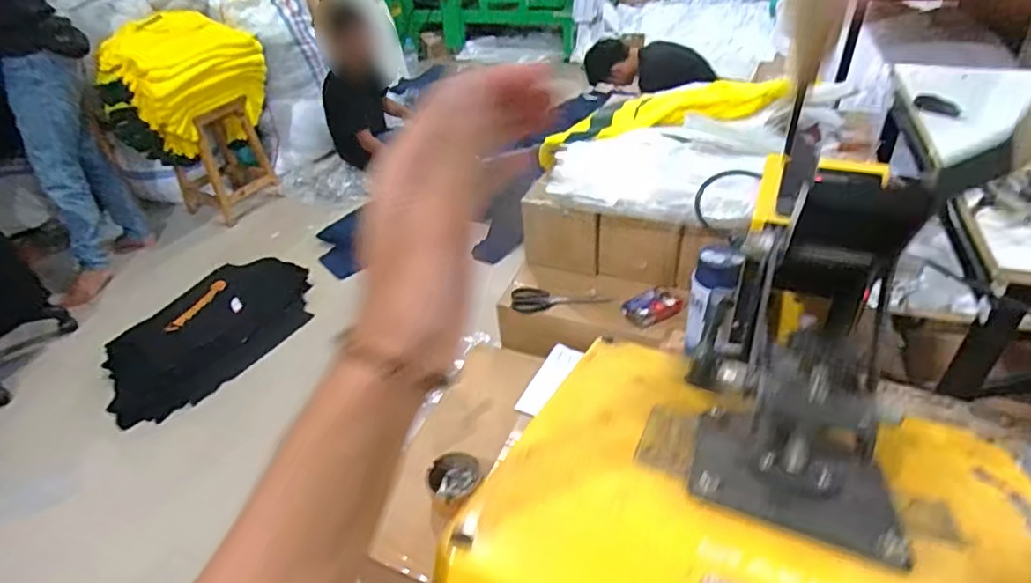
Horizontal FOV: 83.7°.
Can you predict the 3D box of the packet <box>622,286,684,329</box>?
[{"bbox_3d":[0.239,0.027,1.004,0.087,0.031,0.059,-19,39,-18],"label":"packet"}]

